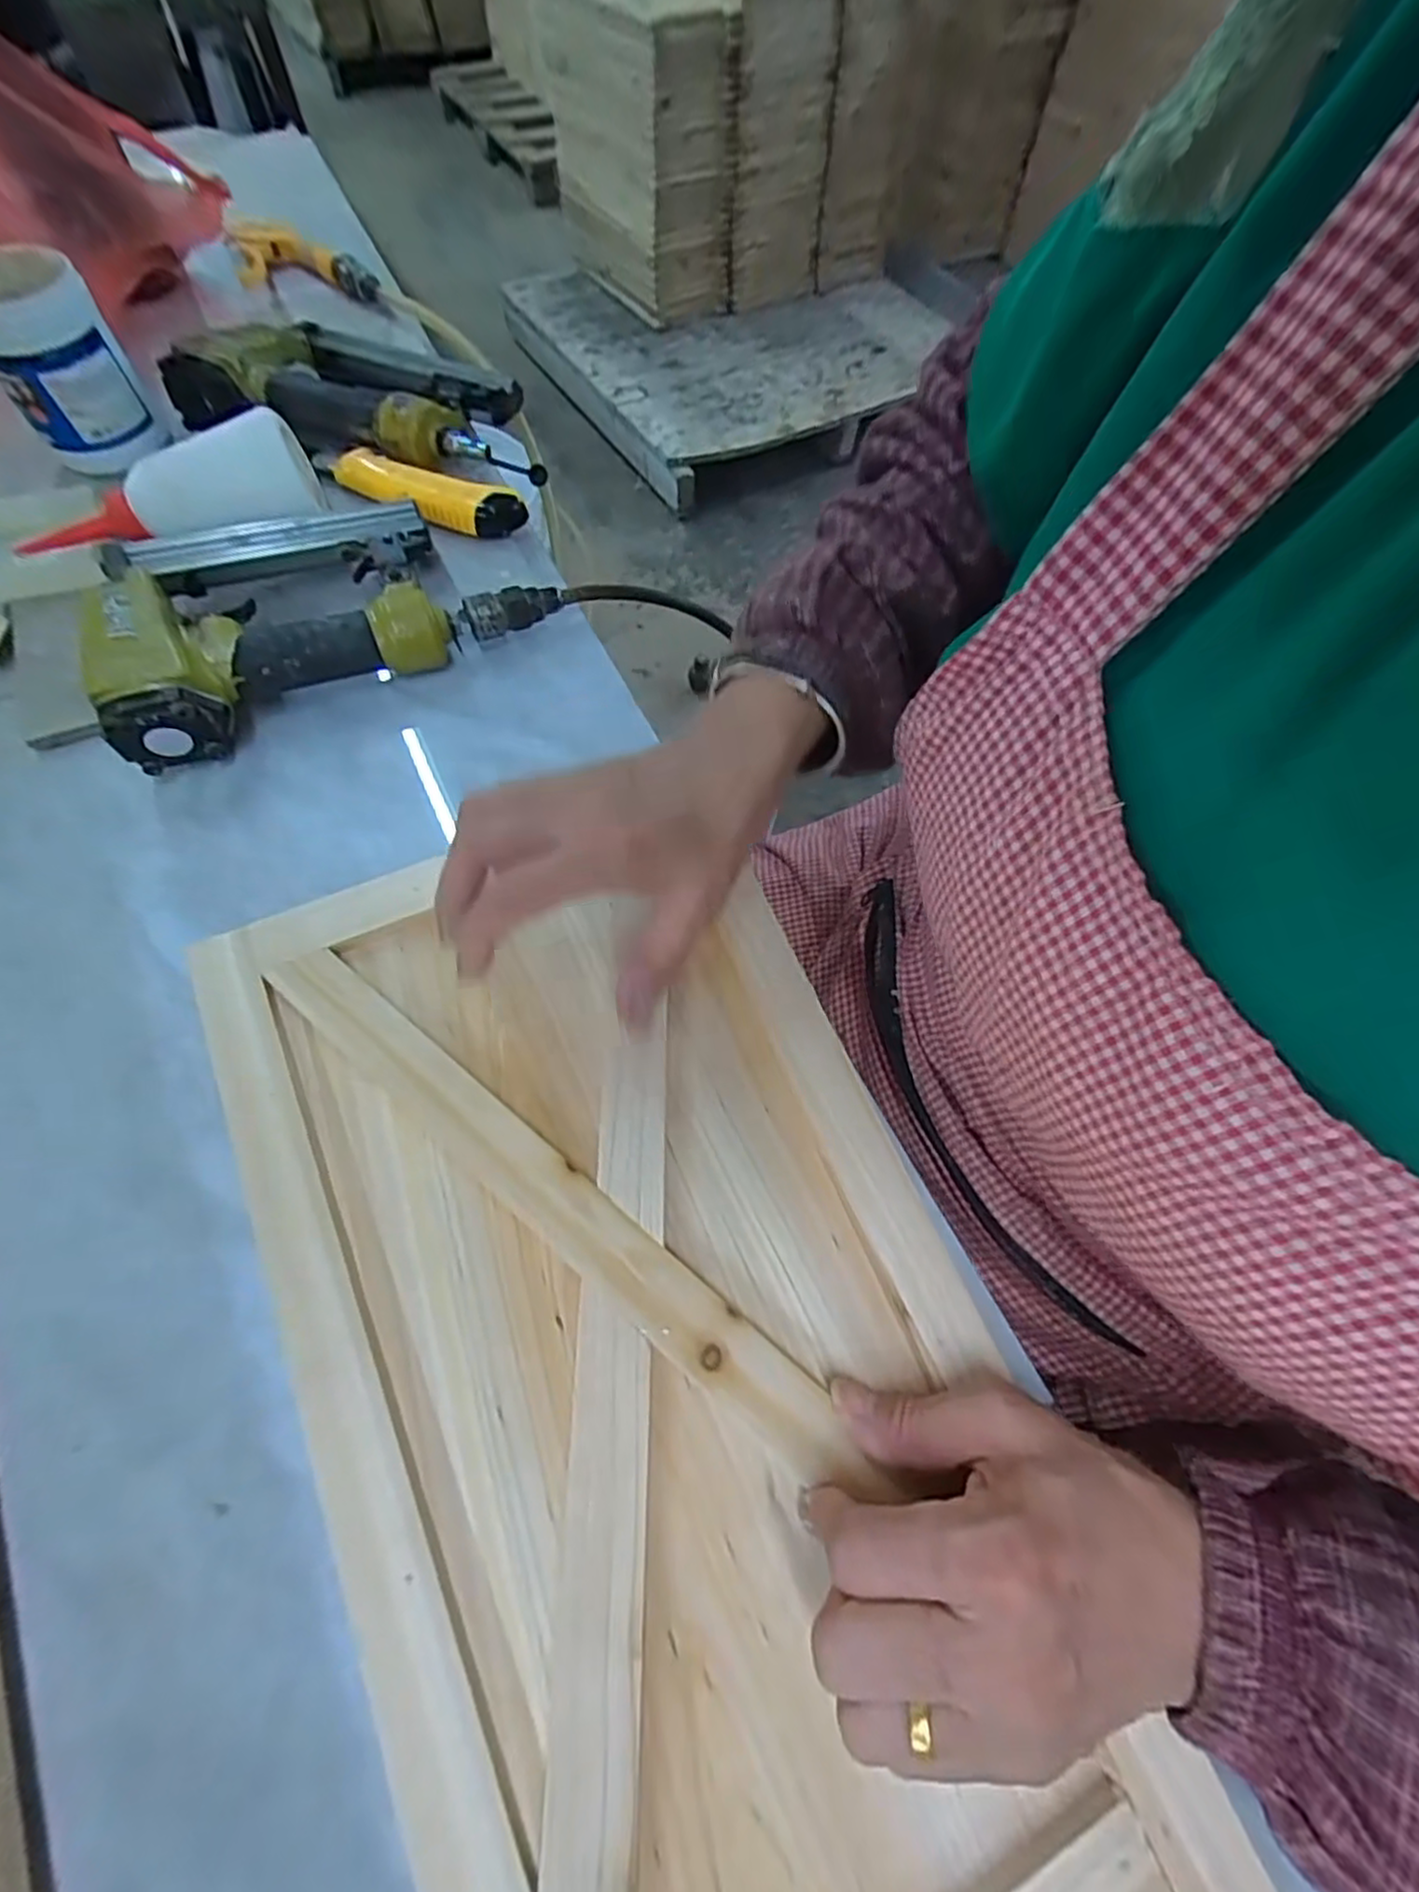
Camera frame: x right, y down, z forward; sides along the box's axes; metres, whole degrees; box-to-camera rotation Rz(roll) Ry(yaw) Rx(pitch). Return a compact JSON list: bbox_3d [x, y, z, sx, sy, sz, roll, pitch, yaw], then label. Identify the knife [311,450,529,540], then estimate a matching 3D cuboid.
[{"bbox_3d":[-0.196,-0.307,0.468,0.147,0.029,0.041,27,68,14],"label":"knife"}]

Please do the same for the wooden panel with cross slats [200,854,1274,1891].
[{"bbox_3d":[-0.027,0.129,0.259,0.232,0.024,0.420,-26,66,-10],"label":"wooden panel with cross slats"}]

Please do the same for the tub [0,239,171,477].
[{"bbox_3d":[-0.418,-0.376,0.444,0.077,0.089,0.071,-39,71,-19],"label":"tub"}]

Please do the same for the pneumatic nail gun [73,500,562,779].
[{"bbox_3d":[-0.231,-0.204,0.401,0.244,0.066,0.134,-32,70,-16],"label":"pneumatic nail gun"}]

